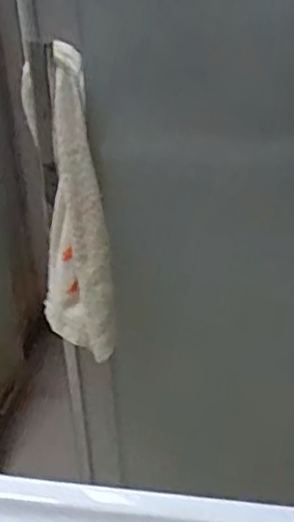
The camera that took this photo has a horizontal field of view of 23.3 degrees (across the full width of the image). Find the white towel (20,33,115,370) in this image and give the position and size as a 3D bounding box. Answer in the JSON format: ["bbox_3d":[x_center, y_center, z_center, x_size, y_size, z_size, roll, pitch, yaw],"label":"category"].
[{"bbox_3d":[-0.088,-0.058,0.803,0.073,0.321,0.125,-10,34,-11],"label":"white towel"}]

